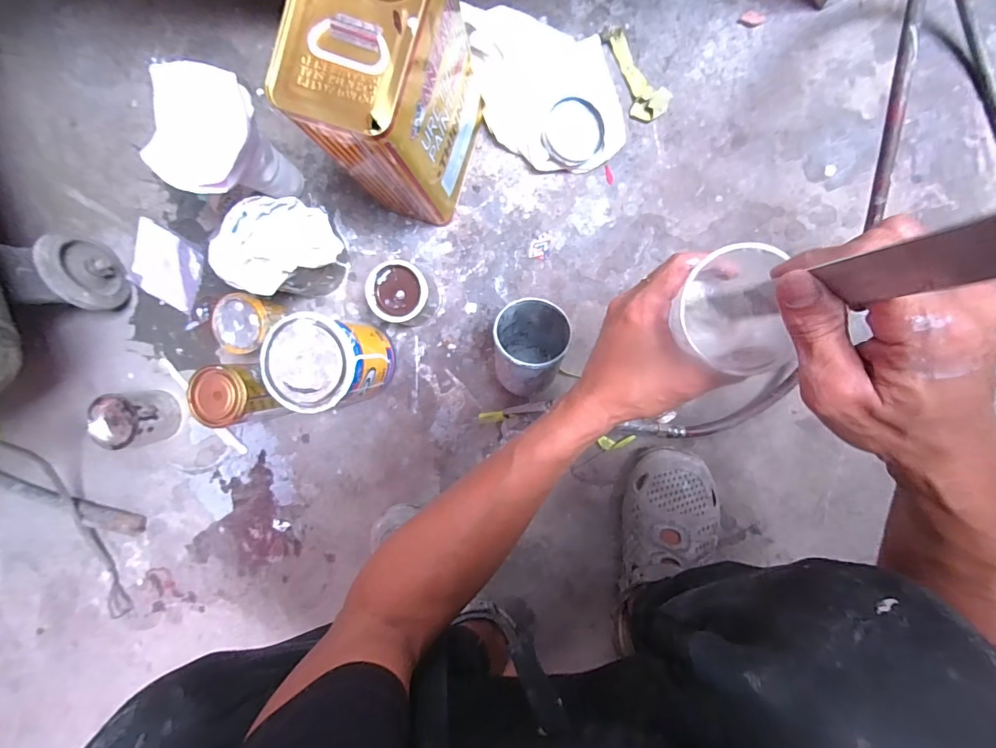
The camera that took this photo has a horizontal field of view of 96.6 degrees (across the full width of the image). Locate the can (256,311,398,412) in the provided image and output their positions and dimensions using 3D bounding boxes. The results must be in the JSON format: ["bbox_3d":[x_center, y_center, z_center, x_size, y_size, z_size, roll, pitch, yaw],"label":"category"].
[{"bbox_3d":[-0.197,-0.014,0.543,0.106,0.136,0.101,0,92,7],"label":"can"}]

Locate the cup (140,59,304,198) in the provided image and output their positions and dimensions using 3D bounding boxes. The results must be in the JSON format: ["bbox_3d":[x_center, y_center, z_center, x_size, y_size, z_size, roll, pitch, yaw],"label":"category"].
[{"bbox_3d":[-0.303,-0.258,0.534,0.109,0.158,0.119,0,92,7],"label":"cup"}]

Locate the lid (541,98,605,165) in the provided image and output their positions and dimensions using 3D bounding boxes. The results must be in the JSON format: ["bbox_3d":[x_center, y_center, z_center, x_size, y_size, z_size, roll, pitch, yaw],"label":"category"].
[{"bbox_3d":[0.093,-0.293,0.539,0.073,0.005,0.069,-3,104,-12],"label":"lid"}]

